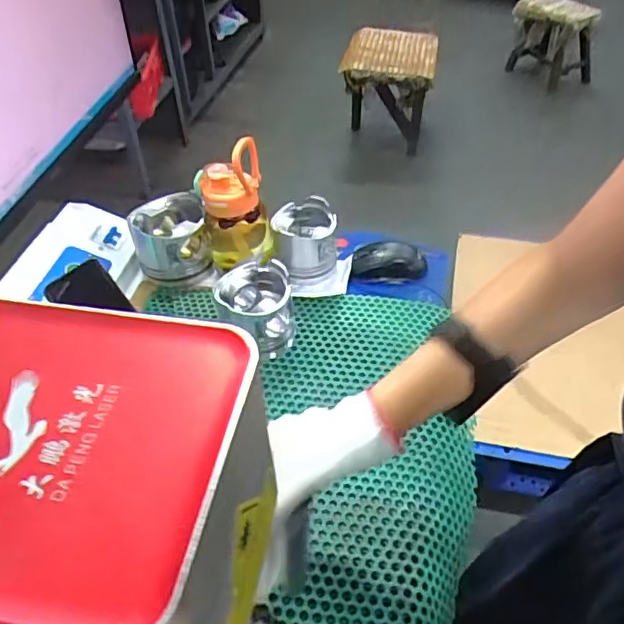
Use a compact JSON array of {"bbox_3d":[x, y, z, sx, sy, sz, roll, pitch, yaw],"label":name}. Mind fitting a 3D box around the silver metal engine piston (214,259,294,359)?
[{"bbox_3d":[-0.068,-0.004,0.707,0.086,0.084,0.084,-2,45,2],"label":"silver metal engine piston"}]

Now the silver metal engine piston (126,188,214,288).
[{"bbox_3d":[-0.207,-0.105,0.842,0.104,0.085,0.105,-14,46,-10],"label":"silver metal engine piston"}]

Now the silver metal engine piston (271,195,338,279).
[{"bbox_3d":[-0.010,-0.105,0.833,0.089,0.076,0.088,-12,45,-8],"label":"silver metal engine piston"}]

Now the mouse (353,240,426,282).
[{"bbox_3d":[0.114,-0.074,0.842,0.107,0.030,0.066,-6,45,-2],"label":"mouse"}]

